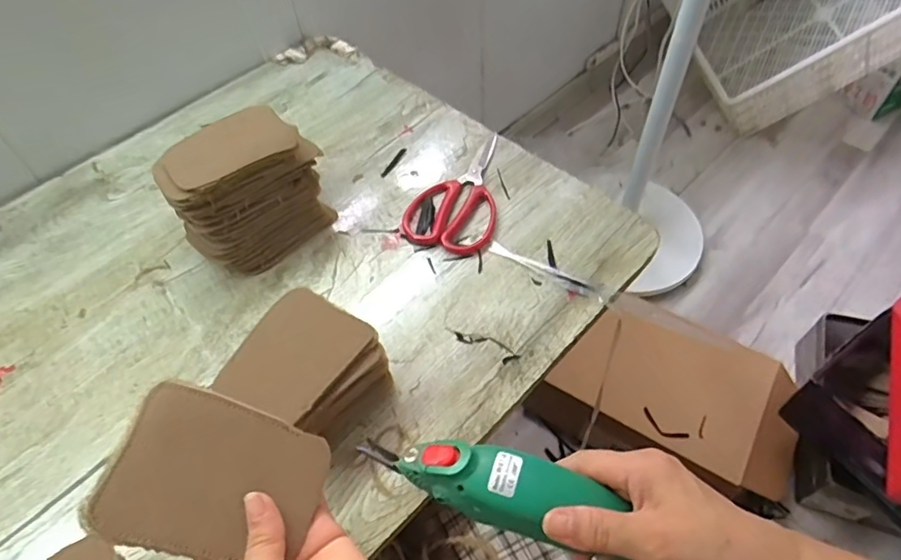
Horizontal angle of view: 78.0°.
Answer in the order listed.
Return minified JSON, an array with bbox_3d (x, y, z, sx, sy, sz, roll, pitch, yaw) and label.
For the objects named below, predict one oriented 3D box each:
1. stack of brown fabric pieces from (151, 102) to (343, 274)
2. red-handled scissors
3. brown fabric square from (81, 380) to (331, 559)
[{"bbox_3d":[-0.207,-0.090,0.574,0.100,0.113,0.145,38,64,27],"label":"stack of brown fabric pieces"},{"bbox_3d":[0.006,-0.103,0.626,0.101,0.008,0.174,7,54,8],"label":"red-handled scissors"},{"bbox_3d":[-0.136,0.117,0.327,0.115,0.006,0.087,23,62,-8],"label":"brown fabric square"}]

